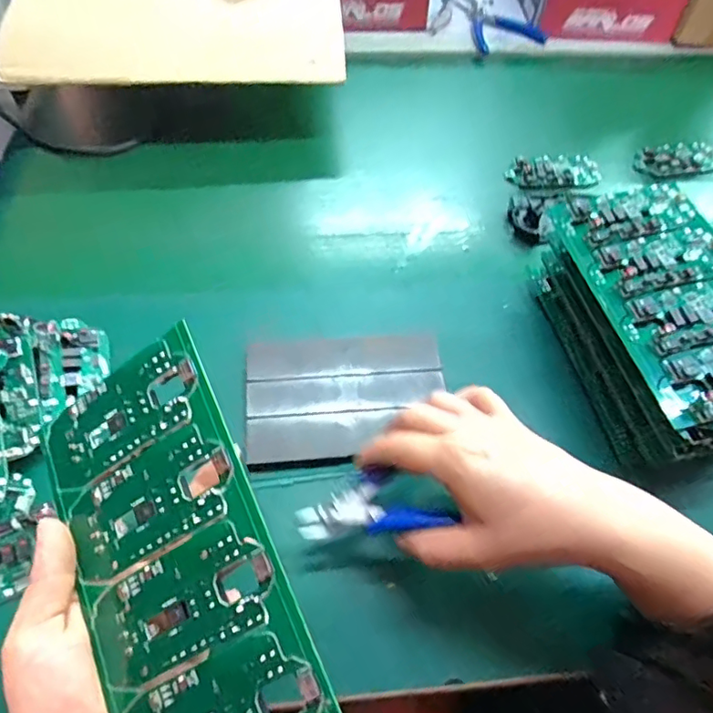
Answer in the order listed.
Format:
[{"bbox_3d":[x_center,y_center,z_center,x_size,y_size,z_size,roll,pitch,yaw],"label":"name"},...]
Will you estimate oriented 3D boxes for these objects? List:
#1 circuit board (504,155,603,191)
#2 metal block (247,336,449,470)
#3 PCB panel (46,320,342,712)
[{"bbox_3d":[0.218,-0.202,0.589,0.102,0.016,0.049,-10,57,-9],"label":"circuit board"},{"bbox_3d":[-0.006,0.029,0.407,0.148,0.007,0.102,-4,56,-5],"label":"metal block"},{"bbox_3d":[-0.086,0.089,0.246,0.105,0.004,0.188,-34,68,14],"label":"PCB panel"}]

